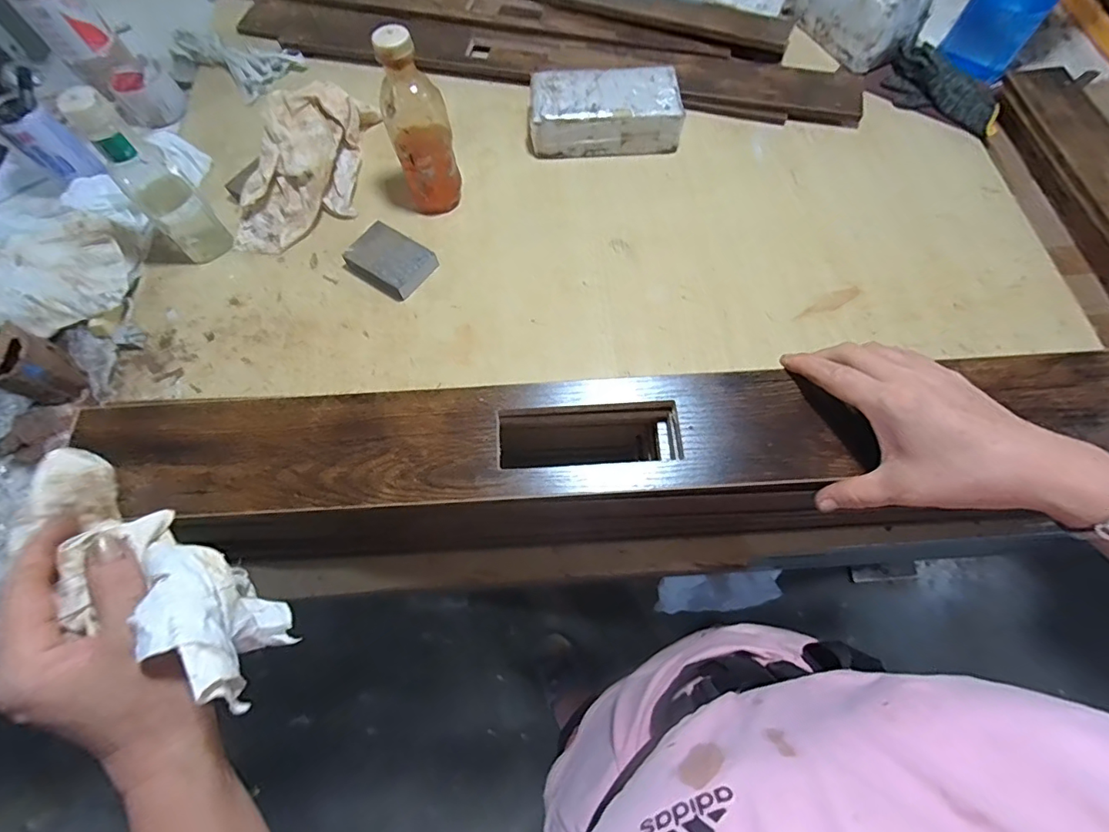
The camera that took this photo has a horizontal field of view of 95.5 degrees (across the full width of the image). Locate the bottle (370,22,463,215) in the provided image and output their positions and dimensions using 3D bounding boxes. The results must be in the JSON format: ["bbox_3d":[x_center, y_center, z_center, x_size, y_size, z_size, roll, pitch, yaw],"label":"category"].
[{"bbox_3d":[-0.159,-0.335,0.597,0.071,0.198,0.065,-17,70,-6],"label":"bottle"}]

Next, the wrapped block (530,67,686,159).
[{"bbox_3d":[0.071,-0.429,0.707,0.212,0.054,0.104,-1,70,0],"label":"wrapped block"}]

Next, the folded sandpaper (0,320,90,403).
[{"bbox_3d":[-0.596,-0.057,0.570,0.076,0.066,0.064,26,72,10],"label":"folded sandpaper"}]

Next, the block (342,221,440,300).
[{"bbox_3d":[-0.209,-0.199,0.641,0.104,0.027,0.076,35,74,12],"label":"block"}]

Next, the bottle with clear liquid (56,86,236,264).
[{"bbox_3d":[-0.460,-0.267,0.578,0.063,0.193,0.056,-40,74,-13],"label":"bottle with clear liquid"}]

